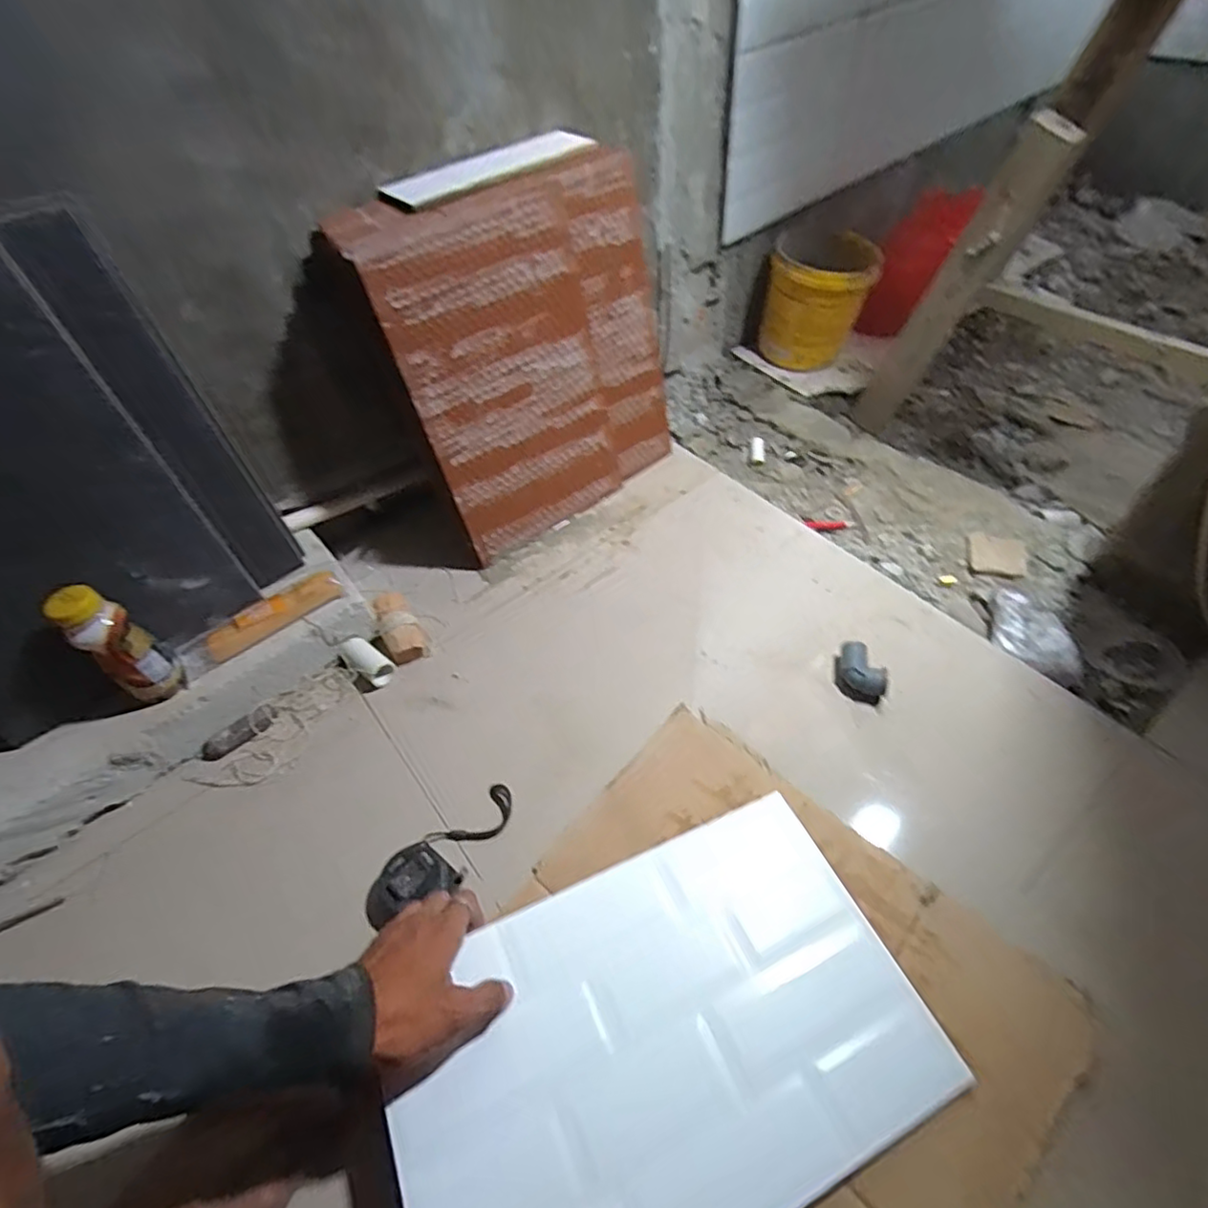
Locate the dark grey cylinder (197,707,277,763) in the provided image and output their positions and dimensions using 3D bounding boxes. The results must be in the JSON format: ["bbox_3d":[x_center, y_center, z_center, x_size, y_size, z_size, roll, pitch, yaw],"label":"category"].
[{"bbox_3d":[-0.408,0.147,0.697,0.085,0.028,0.021,-37,57,-21],"label":"dark grey cylinder"}]

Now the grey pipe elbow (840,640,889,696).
[{"bbox_3d":[0.284,0.072,0.685,0.044,0.031,0.059,8,53,12],"label":"grey pipe elbow"}]

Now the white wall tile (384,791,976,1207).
[{"bbox_3d":[0.042,0.331,0.479,0.390,0.015,0.249,-20,51,-15],"label":"white wall tile"}]

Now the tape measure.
[{"bbox_3d":[-0.153,0.249,0.611,0.166,0.033,0.060,-32,55,-27],"label":"tape measure"}]

